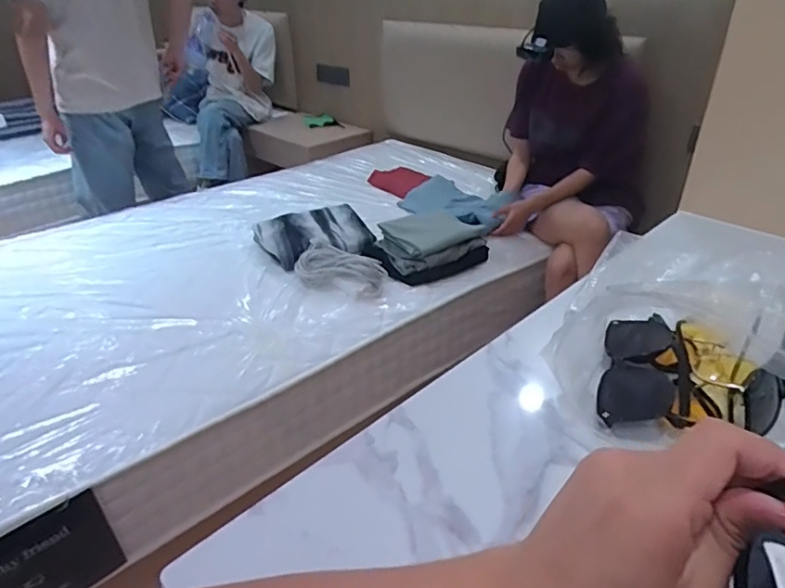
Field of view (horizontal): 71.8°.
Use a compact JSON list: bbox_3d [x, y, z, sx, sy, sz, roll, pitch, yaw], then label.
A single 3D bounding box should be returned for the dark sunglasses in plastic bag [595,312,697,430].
[{"bbox_3d":[0.218,0.062,0.467,0.067,0.034,0.154,11,35,20],"label":"dark sunglasses in plastic bag"}]

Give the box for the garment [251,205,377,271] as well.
[{"bbox_3d":[-0.230,-0.175,1.600,0.317,0.081,0.244,-16,35,-23],"label":"garment"}]

